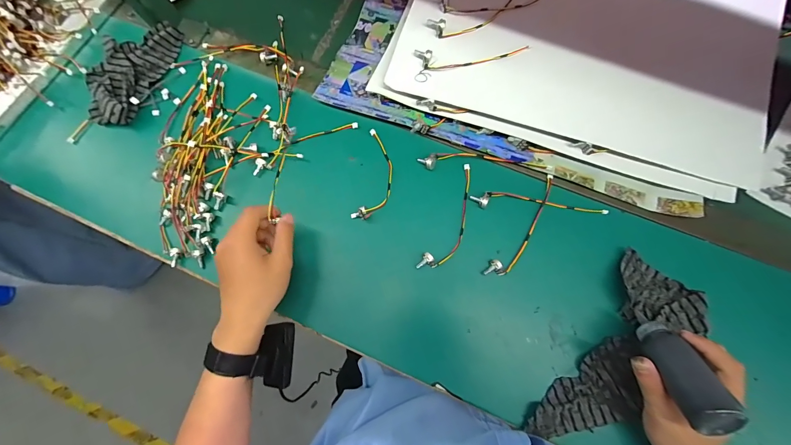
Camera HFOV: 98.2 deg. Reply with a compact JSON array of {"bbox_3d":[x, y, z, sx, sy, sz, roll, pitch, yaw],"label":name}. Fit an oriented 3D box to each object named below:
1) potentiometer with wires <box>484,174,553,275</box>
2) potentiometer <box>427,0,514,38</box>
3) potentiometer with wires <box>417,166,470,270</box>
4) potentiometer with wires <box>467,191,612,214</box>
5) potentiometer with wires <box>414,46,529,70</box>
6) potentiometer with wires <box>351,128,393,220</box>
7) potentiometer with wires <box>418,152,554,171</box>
[{"bbox_3d":[0.172,0.008,0.448,0.028,0.018,0.161,35,82,9],"label":"potentiometer with wires"},{"bbox_3d":[0.119,-0.298,0.486,0.149,0.020,0.032,-24,78,-2],"label":"potentiometer"},{"bbox_3d":[0.078,-0.005,0.459,0.039,0.020,0.157,23,80,7],"label":"potentiometer with wires"},{"bbox_3d":[0.191,-0.027,0.458,0.178,0.010,0.022,2,78,4],"label":"potentiometer with wires"},{"bbox_3d":[0.105,-0.231,0.472,0.156,0.017,0.028,-7,78,2],"label":"potentiometer with wires"},{"bbox_3d":[-0.025,-0.066,0.471,0.045,0.018,0.130,11,79,5],"label":"potentiometer with wires"},{"bbox_3d":[0.121,-0.084,0.465,0.176,0.011,0.024,1,78,3],"label":"potentiometer with wires"}]

